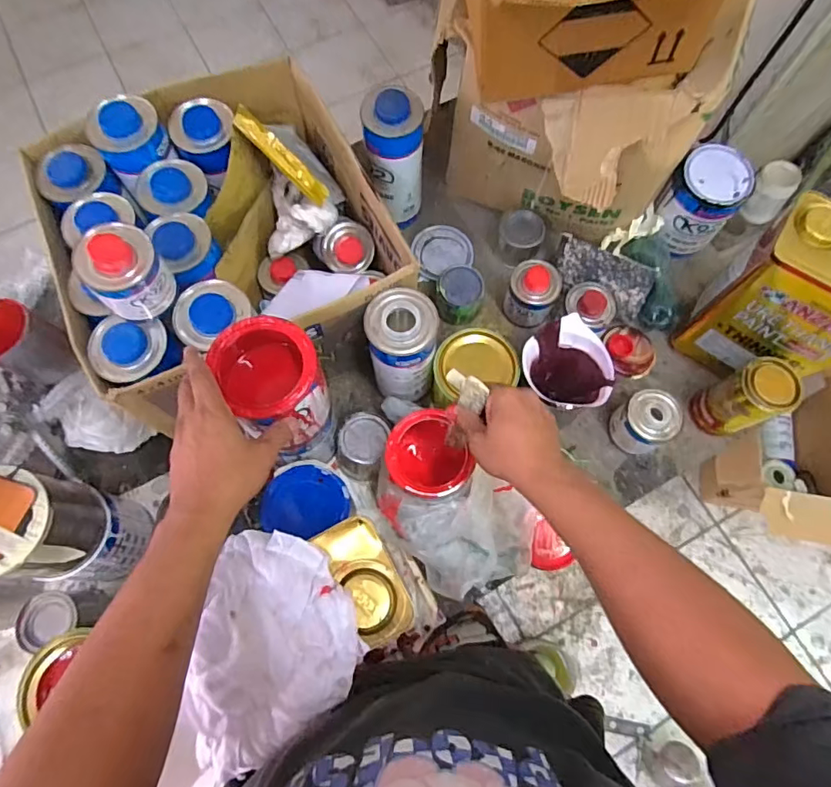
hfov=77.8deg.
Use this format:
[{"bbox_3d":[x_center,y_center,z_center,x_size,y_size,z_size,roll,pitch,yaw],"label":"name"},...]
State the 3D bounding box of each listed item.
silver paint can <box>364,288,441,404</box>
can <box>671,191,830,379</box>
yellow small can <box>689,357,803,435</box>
[{"bbox_3d":[-0.015,-0.056,0.654,0.080,0.161,0.081,0,71,-1],"label":"silver paint can"},{"bbox_3d":[0.478,-0.107,0.663,0.163,0.237,0.119,31,73,9],"label":"can"},{"bbox_3d":[0.441,0.008,0.689,0.075,0.129,0.071,-15,72,-6],"label":"yellow small can"}]

